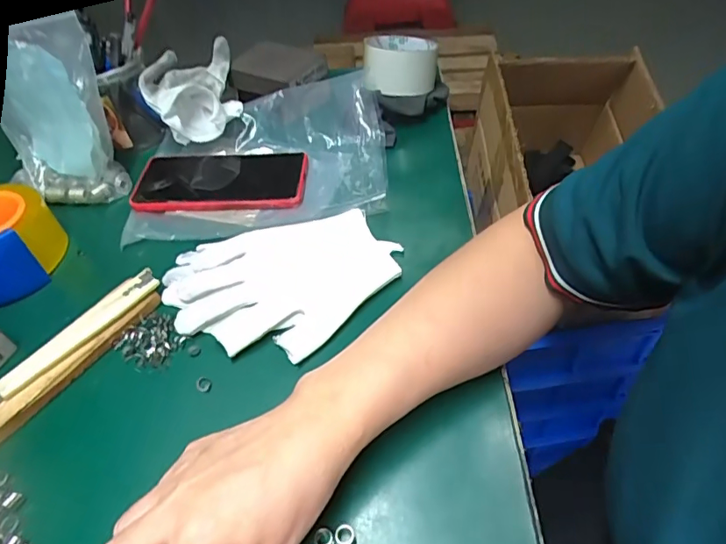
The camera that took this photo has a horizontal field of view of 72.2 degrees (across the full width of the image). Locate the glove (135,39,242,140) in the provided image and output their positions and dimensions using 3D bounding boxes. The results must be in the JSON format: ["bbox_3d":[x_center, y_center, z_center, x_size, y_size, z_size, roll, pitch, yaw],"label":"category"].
[{"bbox_3d":[-0.185,-0.200,0.542,0.090,0.052,0.141,-14,47,-8],"label":"glove"}]

